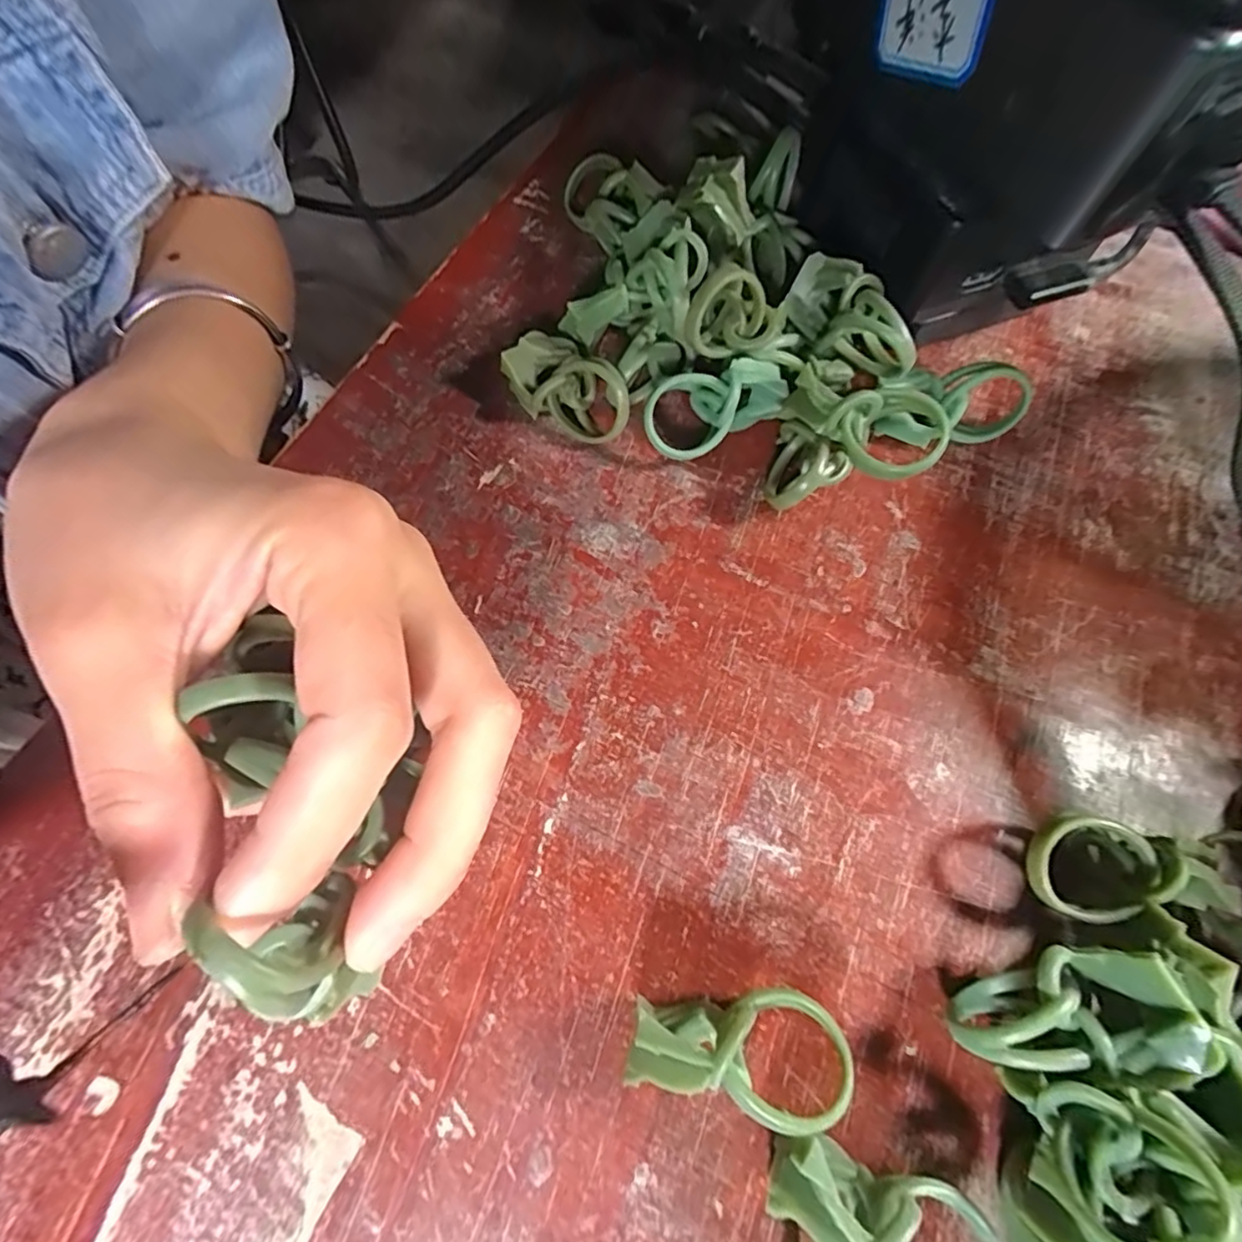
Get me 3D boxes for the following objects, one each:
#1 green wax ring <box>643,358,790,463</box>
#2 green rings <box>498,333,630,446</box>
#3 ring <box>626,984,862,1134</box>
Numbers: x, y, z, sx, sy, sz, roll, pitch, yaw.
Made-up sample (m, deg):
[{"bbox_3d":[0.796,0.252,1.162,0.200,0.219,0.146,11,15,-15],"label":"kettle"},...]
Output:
[{"bbox_3d":[0.028,-0.063,0.189,0.043,0.024,0.021,-13,69,-7],"label":"green wax ring"},{"bbox_3d":[-0.017,-0.072,0.190,0.023,0.024,0.045,-34,73,-14],"label":"green rings"},{"bbox_3d":[0.025,0.087,0.124,0.045,0.007,0.023,12,51,-2],"label":"ring"}]

